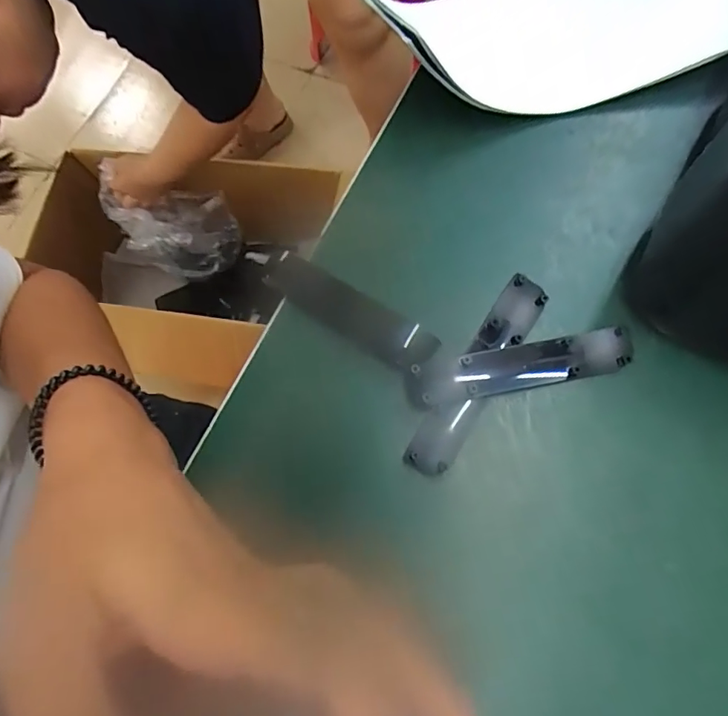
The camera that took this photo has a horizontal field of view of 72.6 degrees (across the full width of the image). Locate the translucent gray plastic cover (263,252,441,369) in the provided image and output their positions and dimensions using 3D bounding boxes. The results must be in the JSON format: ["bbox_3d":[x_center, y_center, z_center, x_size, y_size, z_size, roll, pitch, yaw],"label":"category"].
[{"bbox_3d":[-0.010,-0.025,0.254,0.100,0.008,0.024,32,80,14],"label":"translucent gray plastic cover"}]

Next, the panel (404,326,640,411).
[{"bbox_3d":[0.072,0.004,0.230,0.103,0.014,0.022,-11,73,4],"label":"panel"}]

